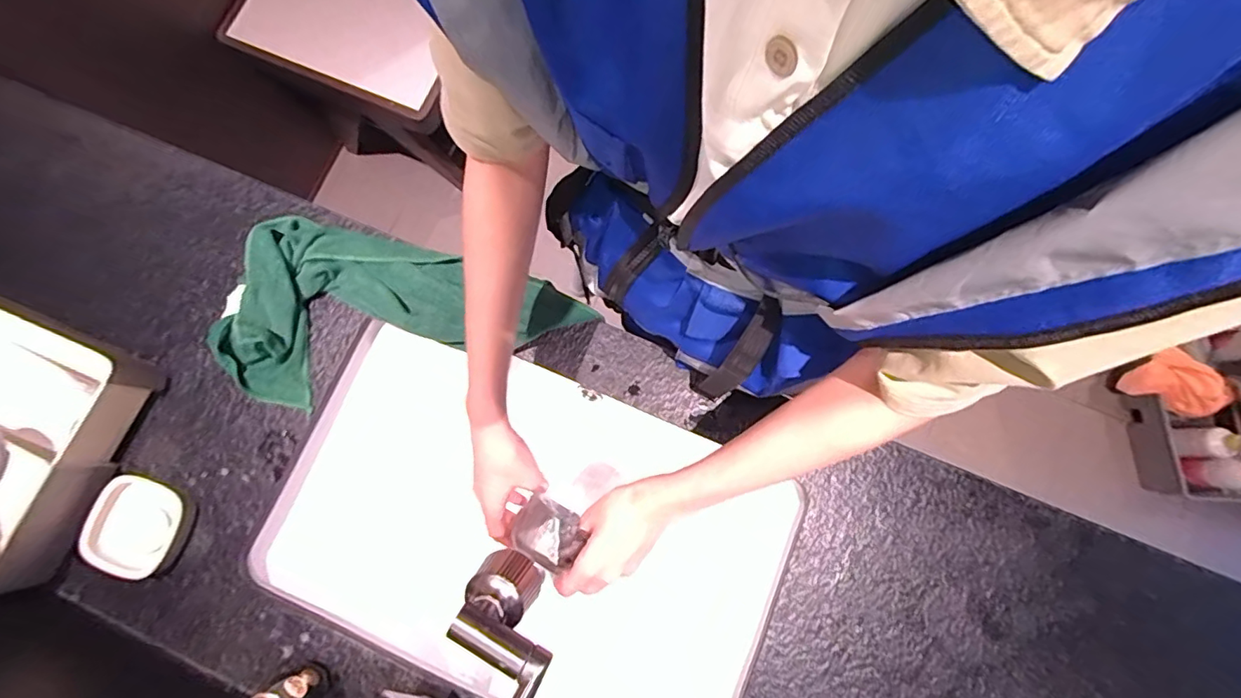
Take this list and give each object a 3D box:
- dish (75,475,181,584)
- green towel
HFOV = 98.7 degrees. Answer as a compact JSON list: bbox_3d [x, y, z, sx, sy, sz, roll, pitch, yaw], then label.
[{"bbox_3d":[-0.483,0.175,0.529,0.091,0.021,0.090,21,80,5],"label":"dish"},{"bbox_3d":[-0.229,-0.015,0.551,0.348,0.044,0.194,14,79,4],"label":"green towel"}]

